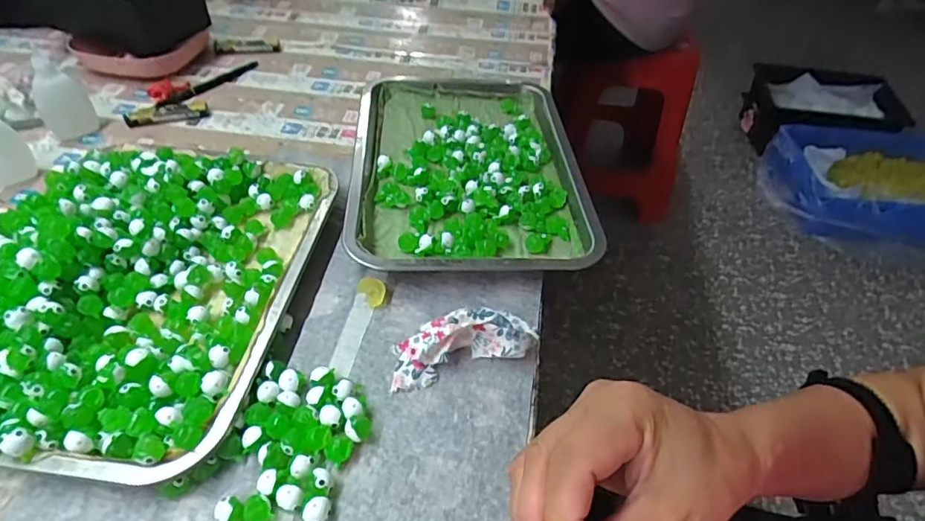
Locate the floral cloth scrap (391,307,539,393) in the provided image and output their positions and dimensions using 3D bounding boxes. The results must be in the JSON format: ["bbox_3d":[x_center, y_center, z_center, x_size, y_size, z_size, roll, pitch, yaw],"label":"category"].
[{"bbox_3d":[0.001,0.051,0.373,0.105,0.034,0.050,-9,48,-13],"label":"floral cloth scrap"}]

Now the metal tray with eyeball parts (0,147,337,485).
[{"bbox_3d":[-0.246,0.006,0.406,0.239,0.040,0.297,7,47,2],"label":"metal tray with eyeball parts"}]

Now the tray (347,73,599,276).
[{"bbox_3d":[0.001,-0.095,0.533,0.210,0.036,0.296,-1,47,-5],"label":"tray"}]

